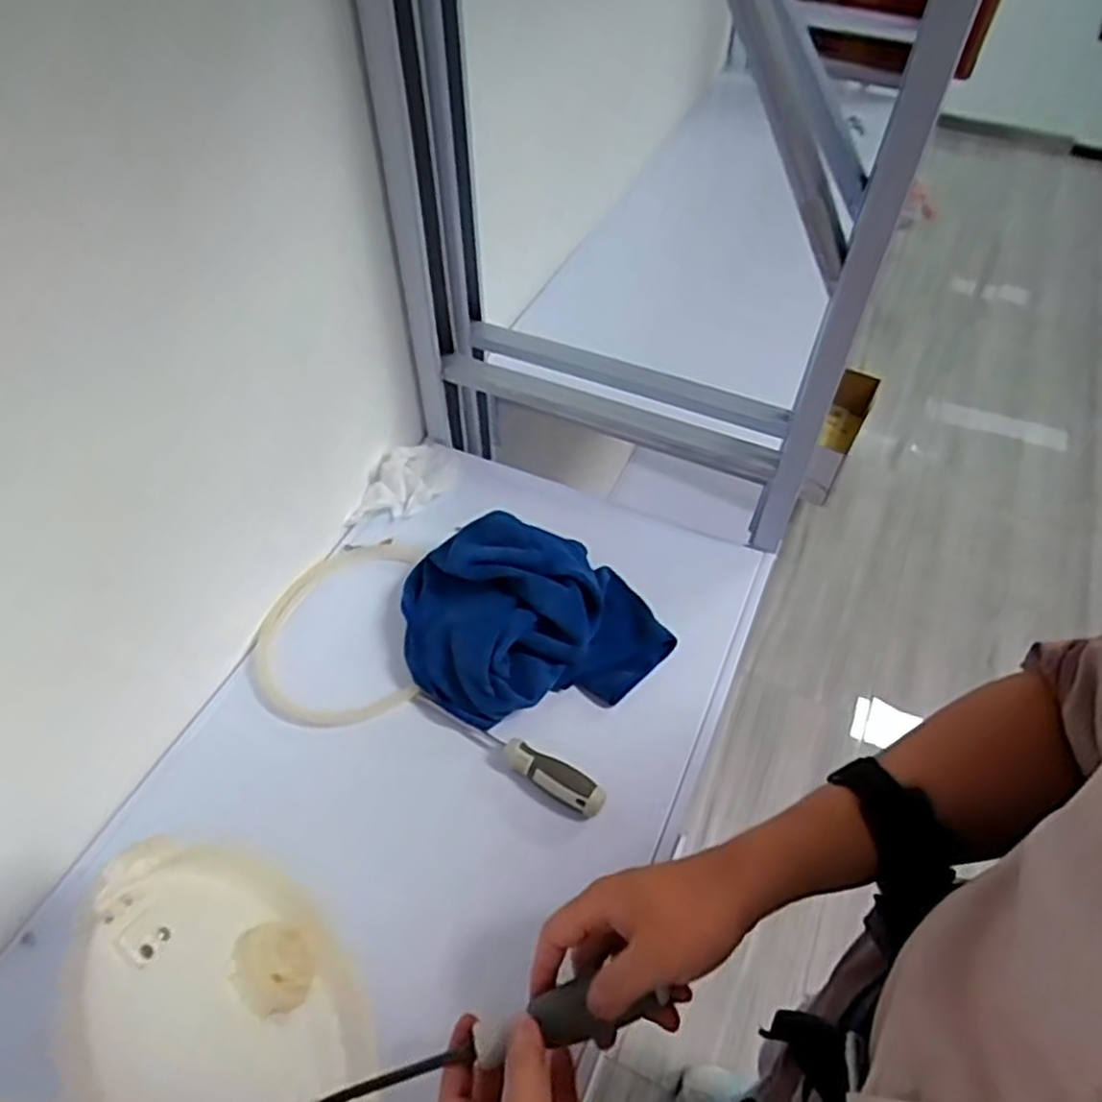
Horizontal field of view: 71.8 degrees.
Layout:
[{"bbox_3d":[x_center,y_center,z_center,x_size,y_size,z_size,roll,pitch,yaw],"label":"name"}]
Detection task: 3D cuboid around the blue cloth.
[{"bbox_3d":[-0.015,0.047,0.667,0.225,0.092,0.176,-10,53,-8],"label":"blue cloth"}]

